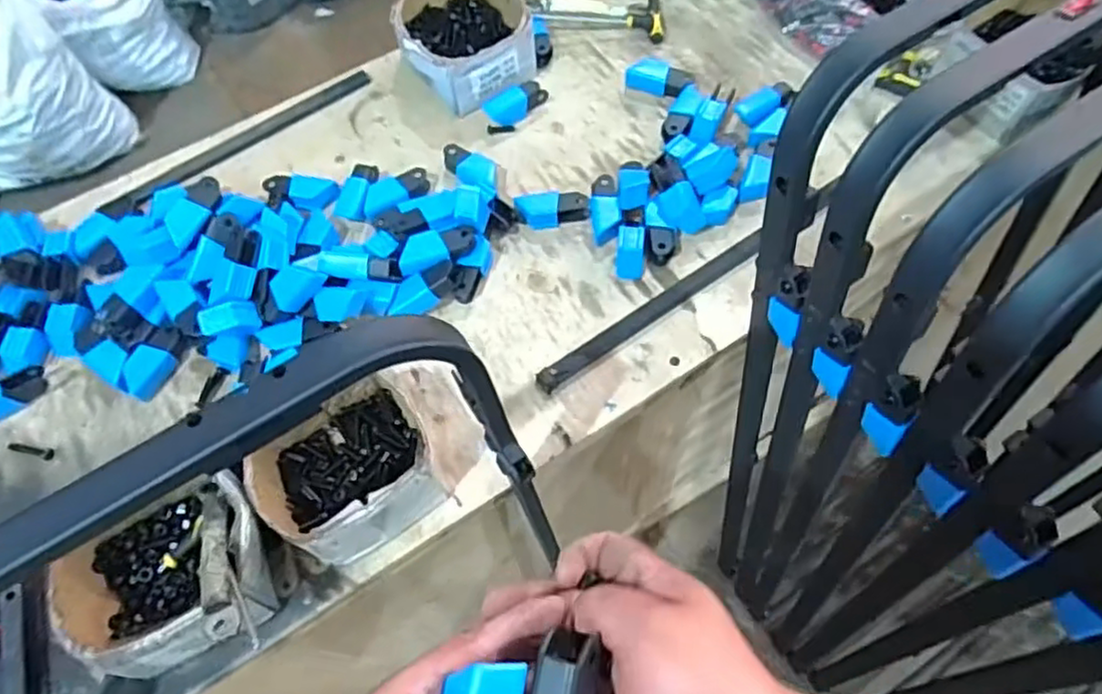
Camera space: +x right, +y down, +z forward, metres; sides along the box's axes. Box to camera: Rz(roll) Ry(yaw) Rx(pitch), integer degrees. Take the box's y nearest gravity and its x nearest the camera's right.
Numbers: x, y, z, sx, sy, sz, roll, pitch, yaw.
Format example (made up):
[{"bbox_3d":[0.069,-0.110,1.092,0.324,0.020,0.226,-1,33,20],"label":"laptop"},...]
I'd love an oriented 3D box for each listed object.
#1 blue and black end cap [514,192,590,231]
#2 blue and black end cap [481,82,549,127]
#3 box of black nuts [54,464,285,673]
[{"bbox_3d":[0.003,-0.161,0.816,0.080,0.022,0.036,-11,63,-2],"label":"blue and black end cap"},{"bbox_3d":[-0.042,-0.310,0.894,0.088,0.033,0.031,-36,67,-14],"label":"blue and black end cap"},{"bbox_3d":[-0.336,0.190,0.598,0.172,0.090,0.143,-13,63,-3],"label":"box of black nuts"}]

